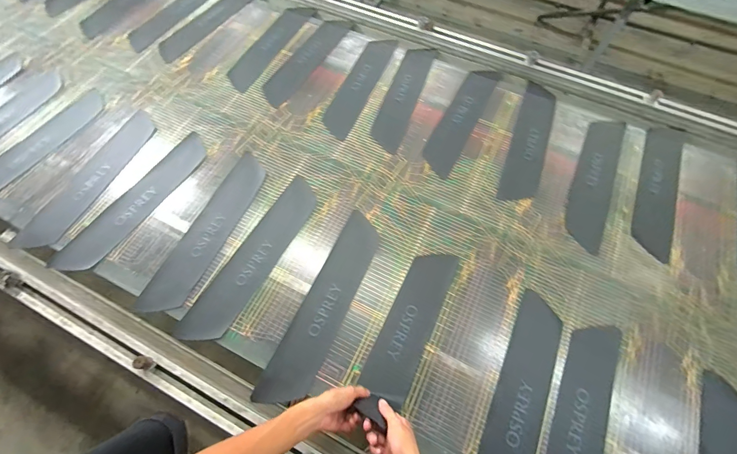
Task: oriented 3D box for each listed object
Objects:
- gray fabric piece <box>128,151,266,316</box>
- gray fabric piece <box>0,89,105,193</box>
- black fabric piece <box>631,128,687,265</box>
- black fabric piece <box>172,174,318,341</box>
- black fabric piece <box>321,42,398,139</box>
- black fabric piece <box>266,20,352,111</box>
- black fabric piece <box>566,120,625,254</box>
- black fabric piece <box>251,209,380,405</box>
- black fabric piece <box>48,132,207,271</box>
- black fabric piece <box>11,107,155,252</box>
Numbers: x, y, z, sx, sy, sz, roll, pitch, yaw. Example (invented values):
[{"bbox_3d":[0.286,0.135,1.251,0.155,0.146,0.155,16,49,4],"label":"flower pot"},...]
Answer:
[{"bbox_3d":[-0.404,0.002,0.832,0.103,0.014,0.463,22,66,7],"label":"gray fabric piece"},{"bbox_3d":[-0.955,-0.230,0.931,0.110,0.015,0.468,27,67,12],"label":"gray fabric piece"},{"bbox_3d":[0.828,-0.118,0.919,0.102,0.009,0.465,24,66,11],"label":"black fabric piece"},{"bbox_3d":[-0.277,0.071,0.805,0.102,0.008,0.465,27,67,12],"label":"black fabric piece"},{"bbox_3d":[-0.028,-0.476,1.075,0.103,0.008,0.463,21,65,9],"label":"black fabric piece"},{"bbox_3d":[-0.211,-0.594,1.138,0.103,0.006,0.494,25,64,7],"label":"black fabric piece"},{"bbox_3d":[0.637,-0.137,0.912,0.100,0.007,0.446,23,68,14],"label":"black fabric piece"},{"bbox_3d":[-0.096,0.176,0.759,0.103,0.009,0.462,23,66,10],"label":"black fabric piece"},{"bbox_3d":[-0.611,-0.075,0.868,0.113,0.014,0.463,26,66,12],"label":"black fabric piece"},{"bbox_3d":[-0.754,-0.140,0.894,0.105,0.006,0.465,21,65,9],"label":"black fabric piece"}]

